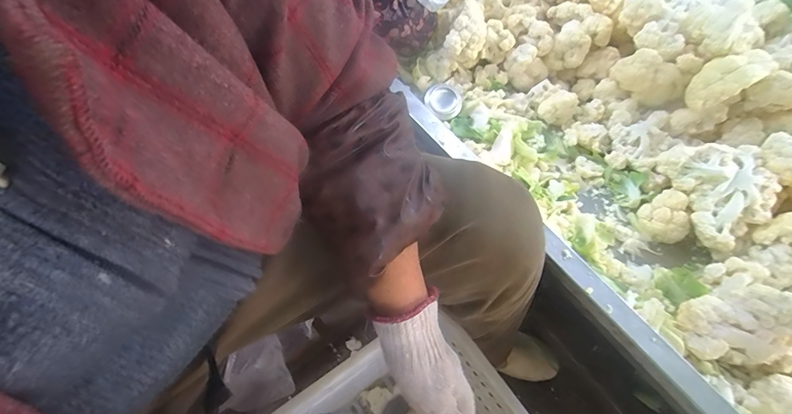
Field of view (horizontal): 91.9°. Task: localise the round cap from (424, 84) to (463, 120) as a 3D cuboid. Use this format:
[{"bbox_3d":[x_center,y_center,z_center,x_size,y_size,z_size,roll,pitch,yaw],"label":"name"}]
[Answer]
[{"bbox_3d":[0.086,-0.187,0.682,0.069,0.018,0.063,36,81,-21],"label":"round cap"}]

